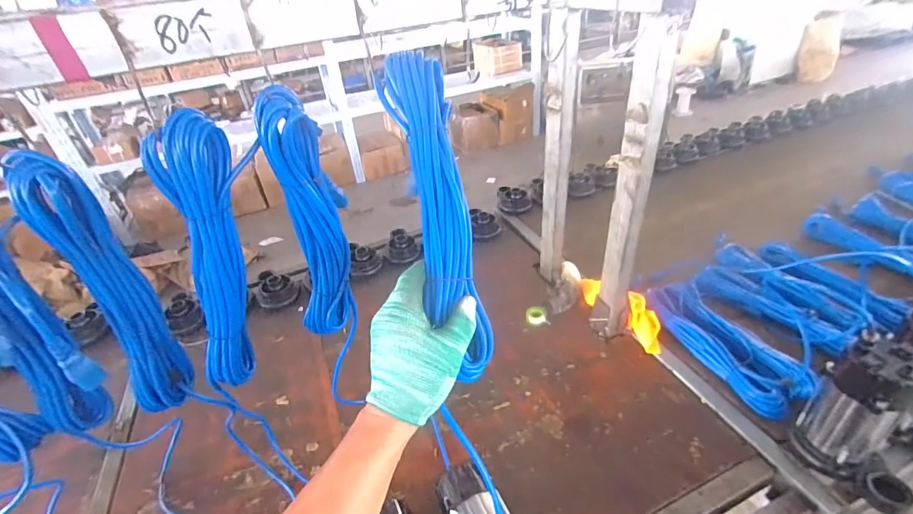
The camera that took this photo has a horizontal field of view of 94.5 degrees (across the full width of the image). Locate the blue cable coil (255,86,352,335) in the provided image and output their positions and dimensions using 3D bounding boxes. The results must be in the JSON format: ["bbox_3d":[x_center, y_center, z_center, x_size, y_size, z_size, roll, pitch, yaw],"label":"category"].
[{"bbox_3d":[-0.181,-0.030,0.538,0.086,0.331,0.060,-31,41,-30],"label":"blue cable coil"}]

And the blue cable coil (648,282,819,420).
[{"bbox_3d":[0.584,0.185,0.935,0.146,0.066,0.368,-15,35,-11],"label":"blue cable coil"}]

